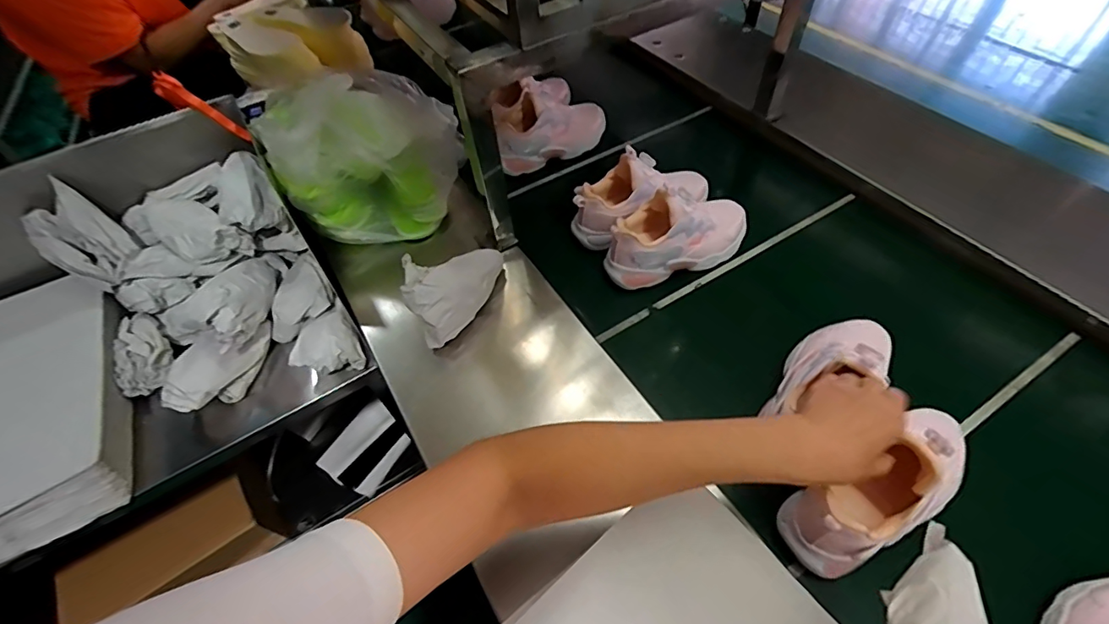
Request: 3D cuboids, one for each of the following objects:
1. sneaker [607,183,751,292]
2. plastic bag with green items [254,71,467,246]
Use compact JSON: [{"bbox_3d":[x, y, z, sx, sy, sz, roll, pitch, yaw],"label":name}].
[{"bbox_3d":[0.170,-0.116,0.661,0.215,0.104,0.087,-18,55,-8],"label":"sneaker"},{"bbox_3d":[-0.268,-0.225,0.712,0.247,0.182,0.196,-30,58,-16],"label":"plastic bag with green items"}]

